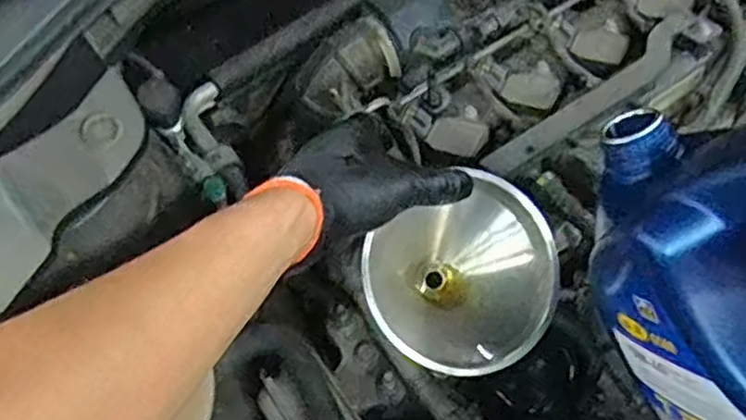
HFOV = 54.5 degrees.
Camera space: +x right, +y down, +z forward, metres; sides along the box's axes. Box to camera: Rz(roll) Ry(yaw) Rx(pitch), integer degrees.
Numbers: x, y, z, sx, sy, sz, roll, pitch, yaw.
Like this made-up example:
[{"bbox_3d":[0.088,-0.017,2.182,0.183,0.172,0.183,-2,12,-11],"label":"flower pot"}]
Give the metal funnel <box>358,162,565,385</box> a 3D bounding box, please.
[{"bbox_3d":[0.070,0.059,0.574,0.122,0.123,0.144,-23,69,-12],"label":"metal funnel"}]

